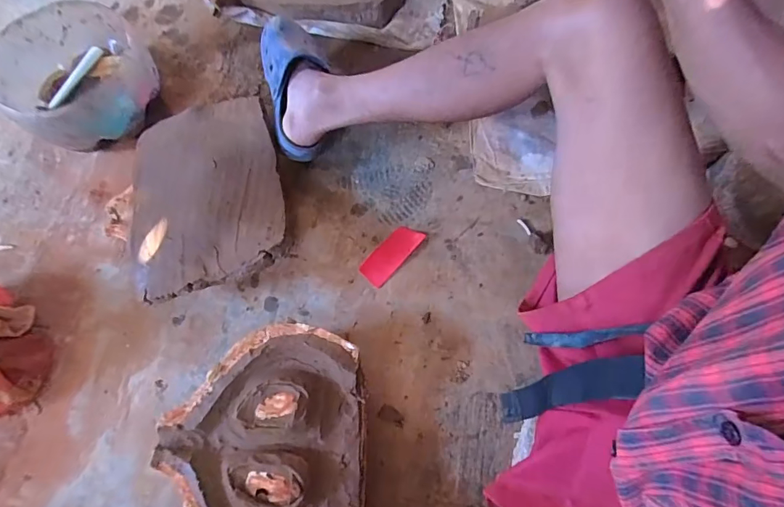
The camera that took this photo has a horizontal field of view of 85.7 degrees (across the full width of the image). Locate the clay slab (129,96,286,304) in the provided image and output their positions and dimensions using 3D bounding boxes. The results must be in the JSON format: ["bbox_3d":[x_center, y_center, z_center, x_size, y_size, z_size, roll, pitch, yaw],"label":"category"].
[{"bbox_3d":[-0.282,-0.094,0.633,0.221,0.024,0.298,-17,69,-3],"label":"clay slab"}]

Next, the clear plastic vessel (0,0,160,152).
[{"bbox_3d":[-0.534,-0.293,0.735,0.227,0.120,0.240,-40,72,-13],"label":"clear plastic vessel"}]

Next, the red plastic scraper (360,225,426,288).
[{"bbox_3d":[0.000,-0.001,0.657,0.047,0.004,0.109,40,75,16],"label":"red plastic scraper"}]

